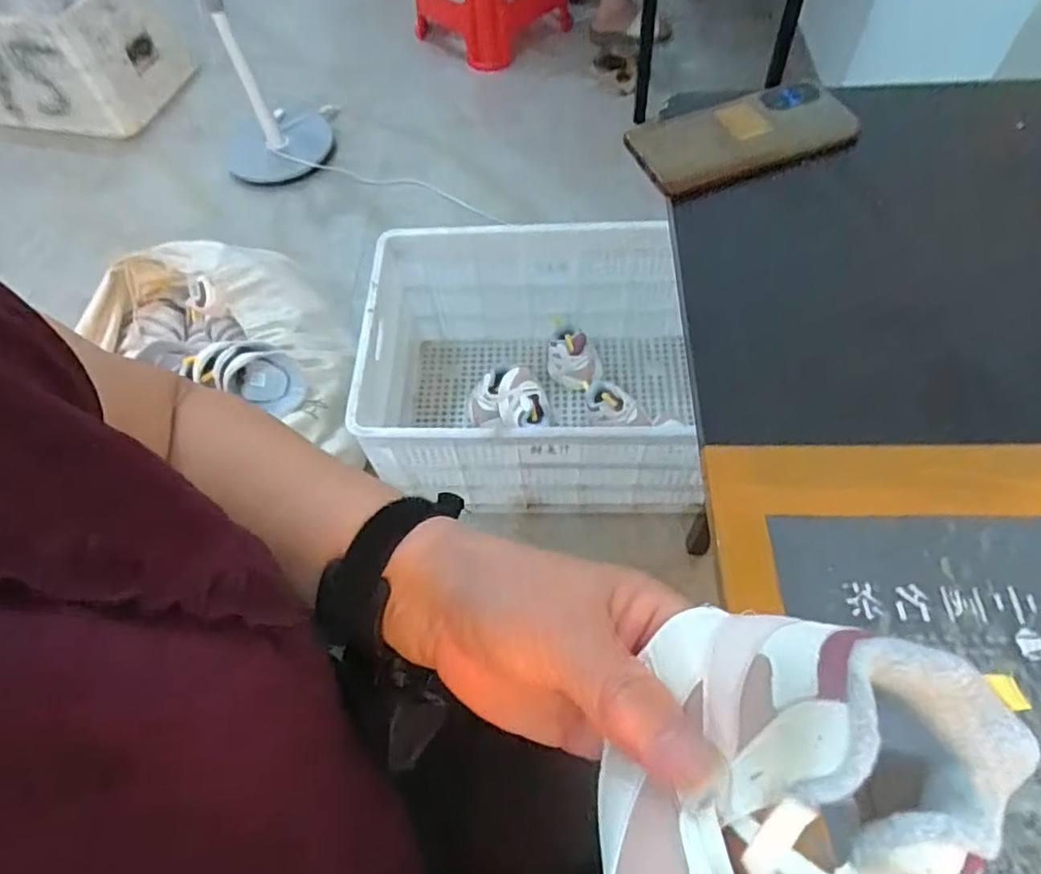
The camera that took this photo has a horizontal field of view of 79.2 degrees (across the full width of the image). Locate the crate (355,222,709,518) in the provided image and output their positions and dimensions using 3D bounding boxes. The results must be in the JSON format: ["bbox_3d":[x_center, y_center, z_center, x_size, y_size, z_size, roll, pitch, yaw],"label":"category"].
[{"bbox_3d":[0.003,-0.105,1.091,0.557,0.305,0.396,-1,59,3],"label":"crate"}]

